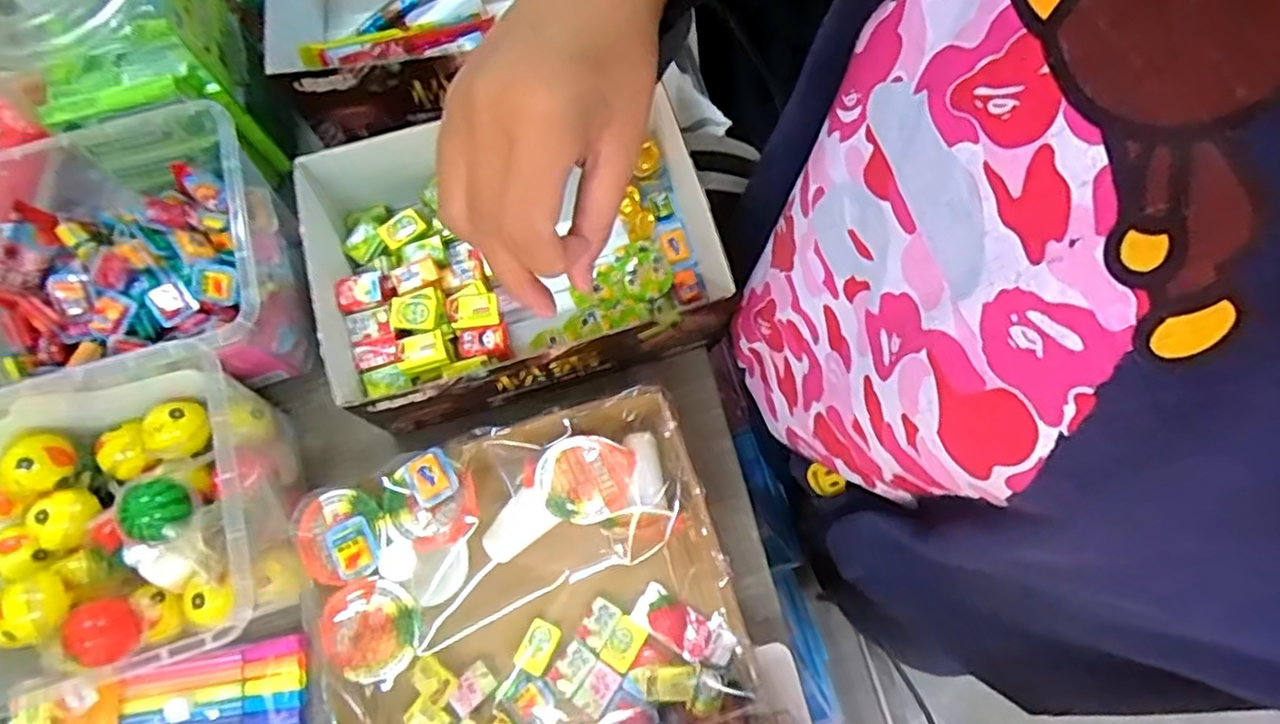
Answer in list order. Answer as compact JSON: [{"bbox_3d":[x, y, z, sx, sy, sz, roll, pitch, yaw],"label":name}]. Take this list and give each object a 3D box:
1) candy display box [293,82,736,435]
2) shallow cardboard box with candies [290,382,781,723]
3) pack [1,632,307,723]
[{"bbox_3d":[-0.073,-0.058,0.411,0.224,0.076,0.152,-15,73,-2],"label":"candy display box"},{"bbox_3d":[-0.047,0.153,0.355,0.201,0.062,0.239,-20,73,-4],"label":"shallow cardboard box with candies"},{"bbox_3d":[-0.258,0.188,0.379,0.153,0.015,0.053,-10,72,-1],"label":"pack"}]

